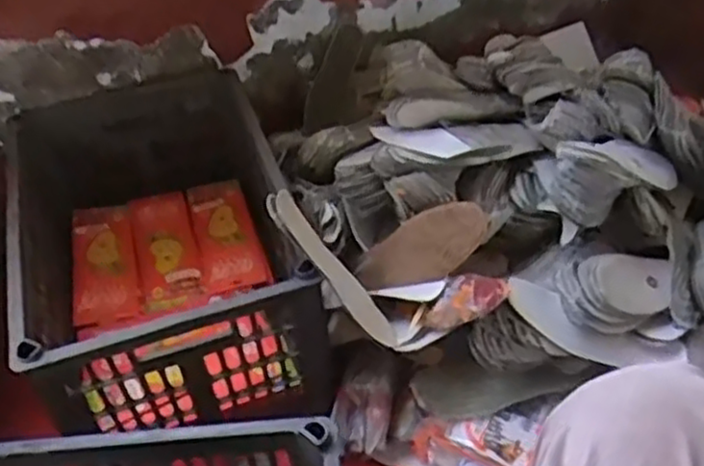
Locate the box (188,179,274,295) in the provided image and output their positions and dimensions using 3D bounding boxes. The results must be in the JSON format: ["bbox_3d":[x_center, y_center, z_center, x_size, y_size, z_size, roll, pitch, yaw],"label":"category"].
[{"bbox_3d":[-0.203,-0.004,1.172,0.096,0.039,0.252,-14,44,-11],"label":"box"}]

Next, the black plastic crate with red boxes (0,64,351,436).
[{"bbox_3d":[-0.271,0.003,1.039,0.342,0.210,0.535,-16,44,-12],"label":"black plastic crate with red boxes"}]

